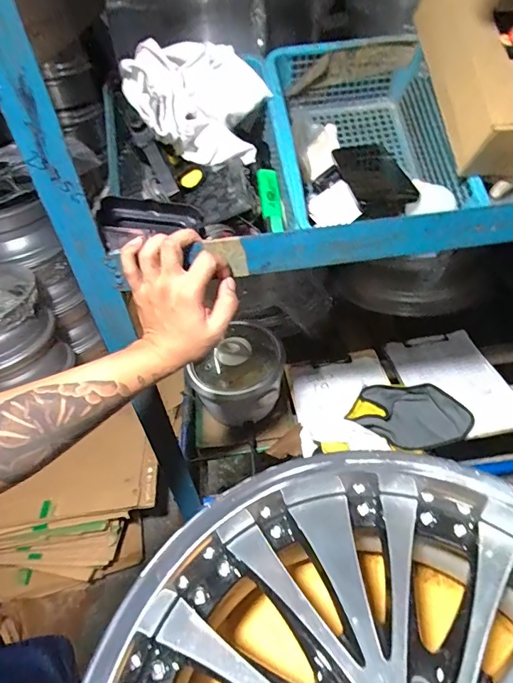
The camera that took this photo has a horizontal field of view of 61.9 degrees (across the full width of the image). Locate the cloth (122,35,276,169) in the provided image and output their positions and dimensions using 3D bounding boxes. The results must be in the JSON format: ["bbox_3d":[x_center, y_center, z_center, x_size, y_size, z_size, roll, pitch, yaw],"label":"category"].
[{"bbox_3d":[-0.073,-0.299,0.544,0.167,0.119,0.105,-20,43,-13],"label":"cloth"}]

